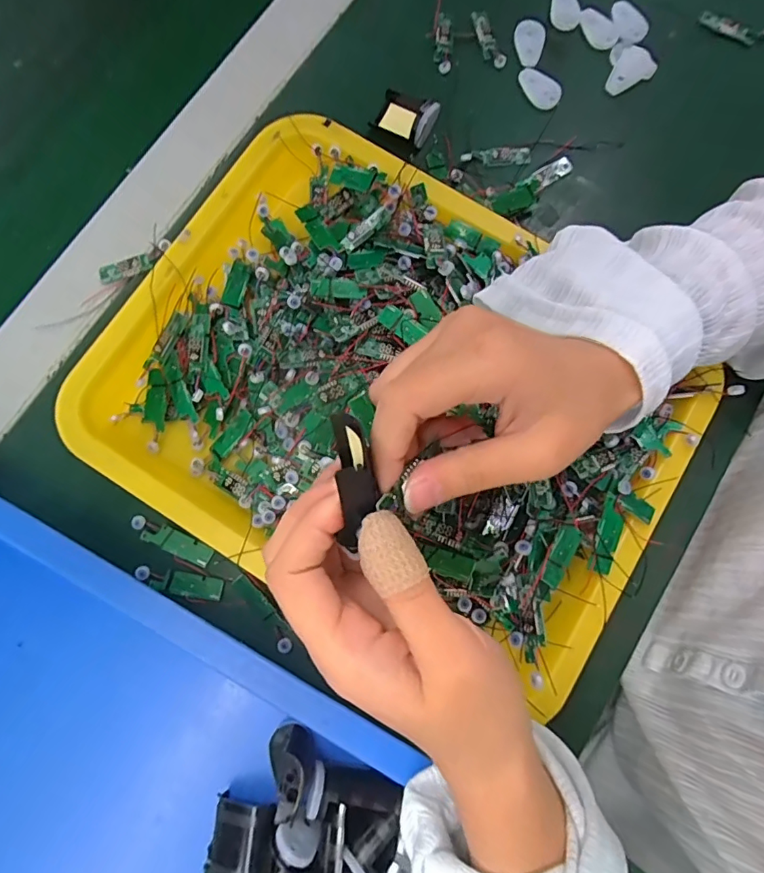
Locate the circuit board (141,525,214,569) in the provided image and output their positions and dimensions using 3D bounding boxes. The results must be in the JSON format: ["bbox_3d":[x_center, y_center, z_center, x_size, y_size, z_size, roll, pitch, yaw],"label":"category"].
[{"bbox_3d":[-0.124,0.065,0.294,0.042,0.004,0.013,25,80,3],"label":"circuit board"}]

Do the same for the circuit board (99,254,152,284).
[{"bbox_3d":[-0.172,-0.111,0.323,0.035,0.004,0.011,-19,93,0],"label":"circuit board"}]

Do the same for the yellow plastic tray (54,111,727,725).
[{"bbox_3d":[0.005,-0.029,0.288,0.336,0.034,0.259,31,80,4],"label":"yellow plastic tray"}]

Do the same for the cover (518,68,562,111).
[{"bbox_3d":[0.117,-0.259,0.360,0.019,0.007,0.036,-44,83,-9],"label":"cover"}]

